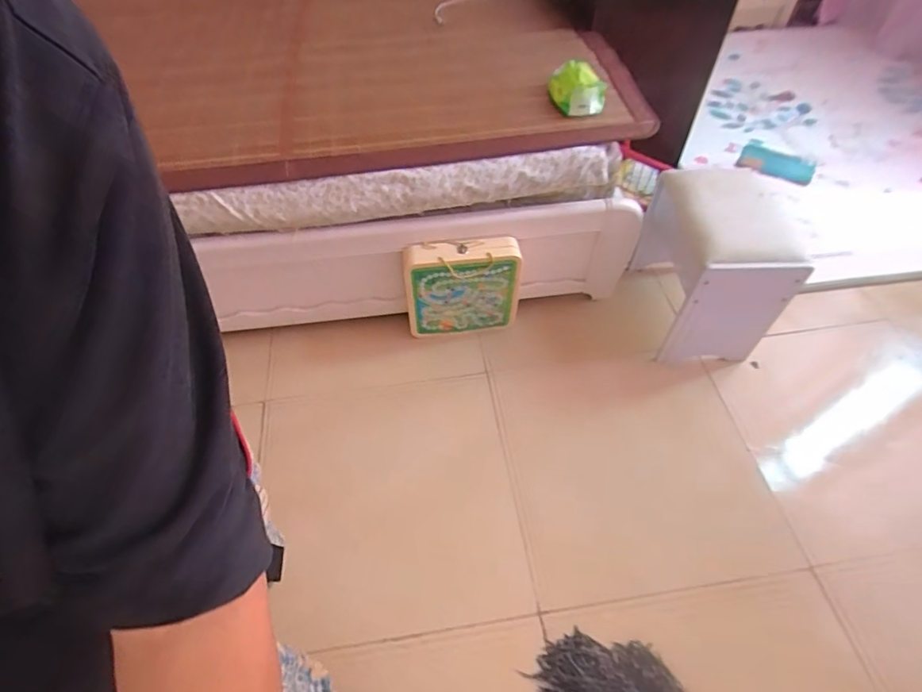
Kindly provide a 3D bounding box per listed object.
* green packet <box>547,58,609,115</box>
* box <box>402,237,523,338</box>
[{"bbox_3d":[0.320,-0.709,1.357,0.154,0.095,0.141,10,52,8],"label":"green packet"},{"bbox_3d":[0.007,-0.161,1.413,0.334,0.301,0.093,-8,52,-4],"label":"box"}]

